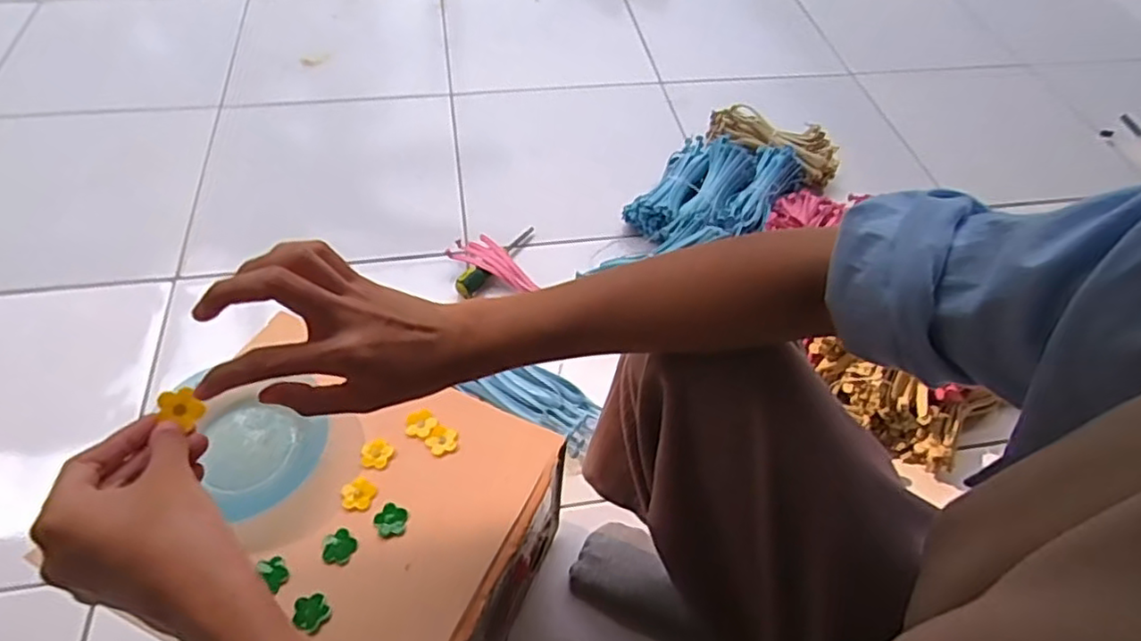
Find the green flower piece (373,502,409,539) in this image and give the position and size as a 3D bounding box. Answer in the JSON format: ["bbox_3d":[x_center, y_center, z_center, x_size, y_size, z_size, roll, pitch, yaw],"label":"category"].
[{"bbox_3d":[-0.129,0.143,0.465,0.023,0.005,0.023,2,53,-3],"label":"green flower piece"}]

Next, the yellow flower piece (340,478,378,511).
[{"bbox_3d":[-0.156,0.127,0.476,0.024,0.004,0.024,2,53,-3],"label":"yellow flower piece"}]

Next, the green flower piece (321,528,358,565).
[{"bbox_3d":[-0.162,0.159,0.453,0.023,0.004,0.023,38,60,22],"label":"green flower piece"}]

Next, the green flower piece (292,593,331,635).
[{"bbox_3d":[-0.170,0.191,0.425,0.021,0.004,0.025,-37,64,-27],"label":"green flower piece"}]

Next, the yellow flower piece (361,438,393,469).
[{"bbox_3d":[-0.148,0.102,0.495,0.023,0.004,0.023,2,53,-3],"label":"yellow flower piece"}]

